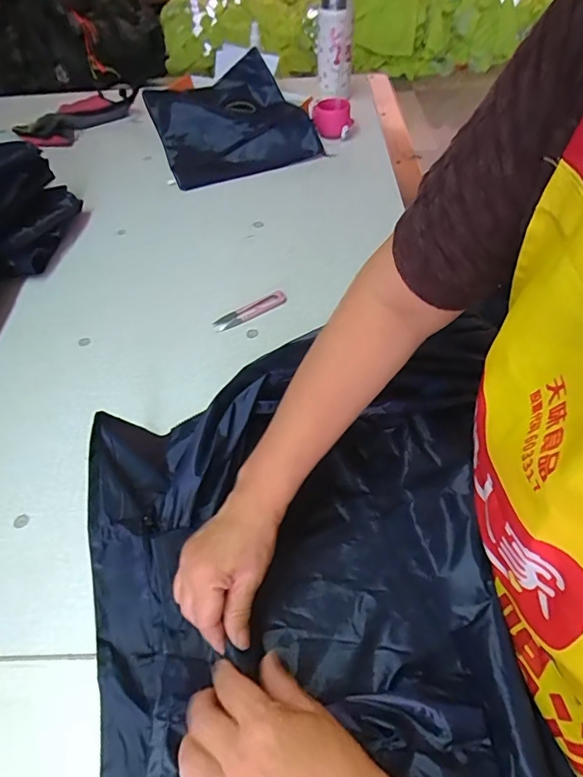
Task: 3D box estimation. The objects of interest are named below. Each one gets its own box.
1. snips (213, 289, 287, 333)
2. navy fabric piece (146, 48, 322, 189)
[{"bbox_3d":[-0.054,-0.106,0.631,0.106,0.014,0.021,-30,55,-19],"label":"snips"},{"bbox_3d":[-0.128,-0.550,0.964,0.287,0.036,0.347,-22,56,-2],"label":"navy fabric piece"}]

